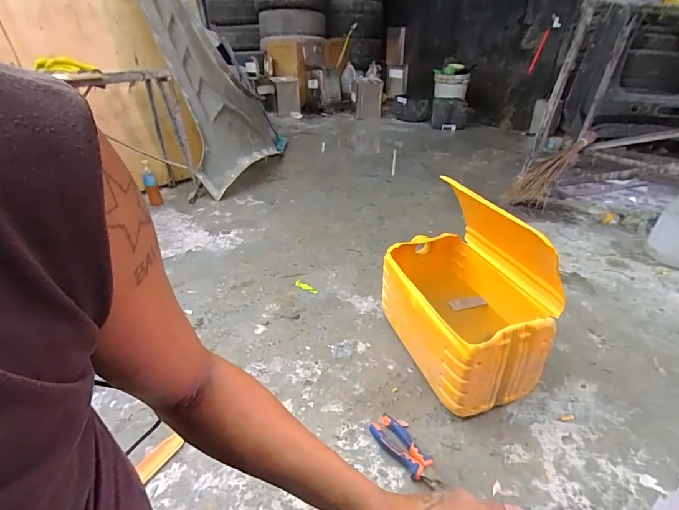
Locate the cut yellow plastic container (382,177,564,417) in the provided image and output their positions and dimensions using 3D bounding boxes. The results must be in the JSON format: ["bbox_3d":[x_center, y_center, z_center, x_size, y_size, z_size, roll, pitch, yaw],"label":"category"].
[{"bbox_3d":[0.294,0.064,0.902,0.281,0.371,0.434,-11,34,-16],"label":"cut yellow plastic container"}]

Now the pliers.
[{"bbox_3d":[0.140,0.391,0.749,0.077,0.026,0.167,-23,37,-30],"label":"pliers"}]

